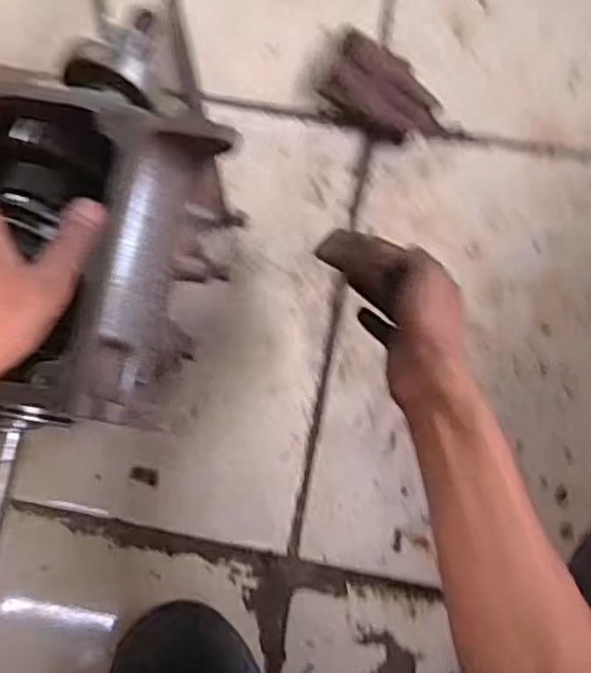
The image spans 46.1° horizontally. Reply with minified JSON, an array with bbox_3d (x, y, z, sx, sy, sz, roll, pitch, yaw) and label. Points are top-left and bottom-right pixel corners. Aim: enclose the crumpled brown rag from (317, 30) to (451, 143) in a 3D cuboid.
[{"bbox_3d":[0.083,-0.227,0.651,0.121,0.022,0.078,32,85,7],"label":"crumpled brown rag"}]

